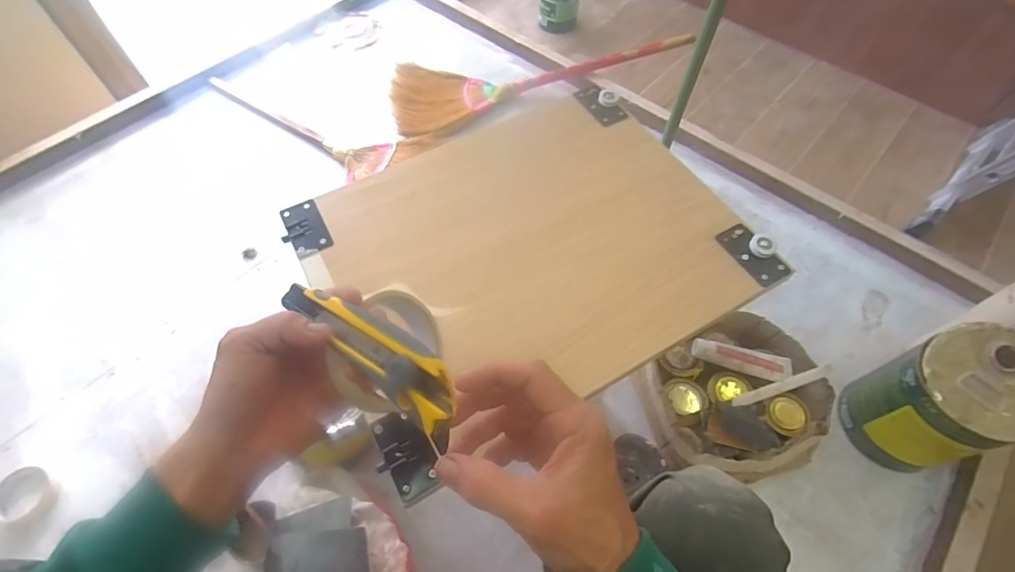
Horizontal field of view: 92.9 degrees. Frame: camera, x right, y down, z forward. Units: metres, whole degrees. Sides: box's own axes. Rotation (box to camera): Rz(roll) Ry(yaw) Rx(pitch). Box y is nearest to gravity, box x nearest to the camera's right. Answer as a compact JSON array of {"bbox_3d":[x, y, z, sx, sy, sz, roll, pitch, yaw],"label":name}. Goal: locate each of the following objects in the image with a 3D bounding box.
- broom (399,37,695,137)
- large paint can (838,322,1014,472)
[{"bbox_3d":[0.051,-0.601,1.299,0.765,0.087,0.273,-17,60,-11],"label":"broom"},{"bbox_3d":[0.656,0.184,0.740,0.157,0.234,0.162,0,59,0],"label":"large paint can"}]

